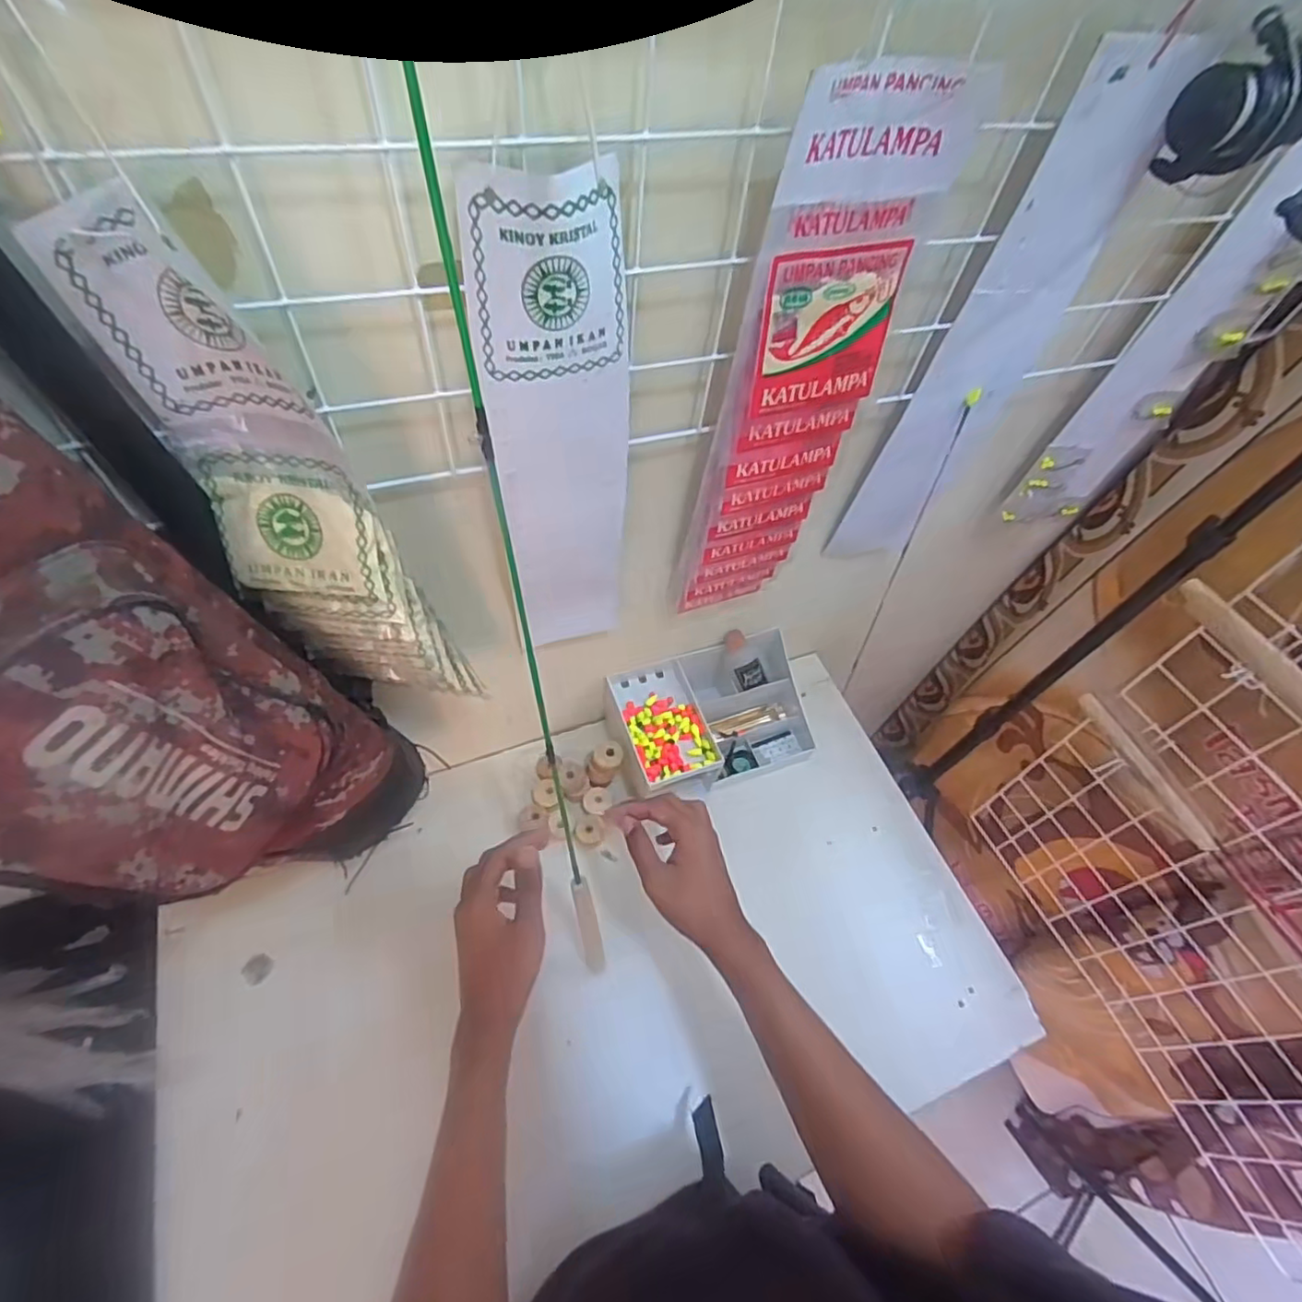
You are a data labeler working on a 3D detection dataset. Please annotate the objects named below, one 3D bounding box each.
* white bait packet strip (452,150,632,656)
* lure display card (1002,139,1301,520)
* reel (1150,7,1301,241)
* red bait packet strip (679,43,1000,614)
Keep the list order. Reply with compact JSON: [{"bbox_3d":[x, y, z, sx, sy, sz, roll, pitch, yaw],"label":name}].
[{"bbox_3d":[-0.060,-0.118,0.439,0.089,0.366,0.024,-15,59,-14],"label":"white bait packet strip"},{"bbox_3d":[0.493,-0.274,0.571,0.150,0.410,0.033,-10,59,-9],"label":"lure display card"},{"bbox_3d":[0.367,-0.310,0.346,0.115,0.098,0.078,38,62,19],"label":"reel"},{"bbox_3d":[0.103,-0.169,0.469,0.125,0.404,0.027,-18,60,-16],"label":"red bait packet strip"}]

